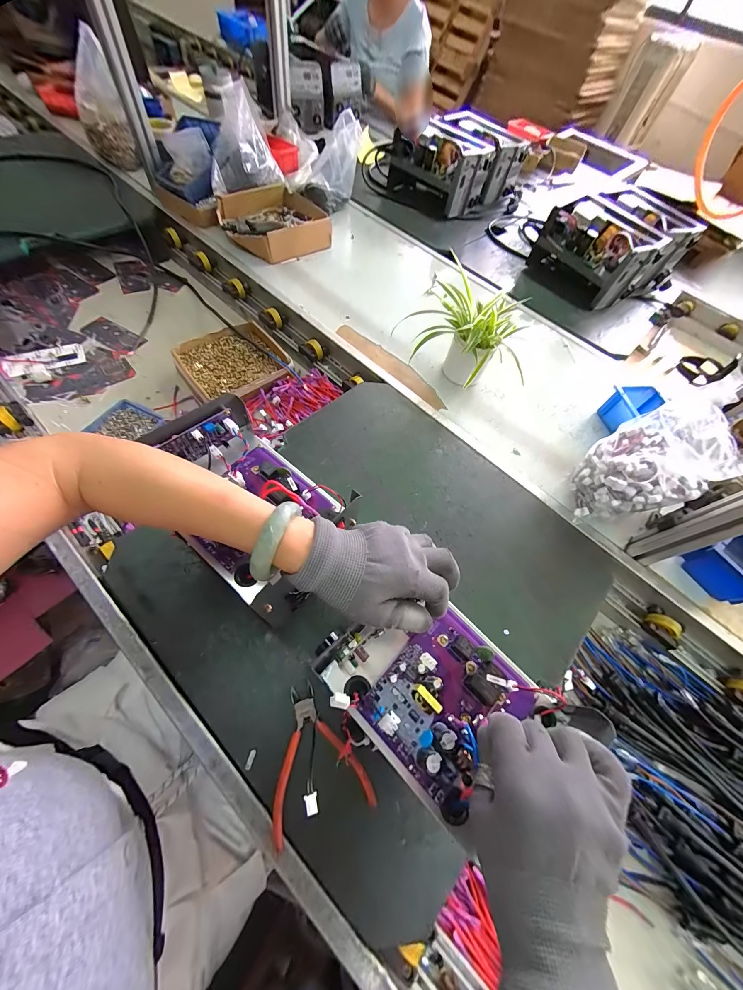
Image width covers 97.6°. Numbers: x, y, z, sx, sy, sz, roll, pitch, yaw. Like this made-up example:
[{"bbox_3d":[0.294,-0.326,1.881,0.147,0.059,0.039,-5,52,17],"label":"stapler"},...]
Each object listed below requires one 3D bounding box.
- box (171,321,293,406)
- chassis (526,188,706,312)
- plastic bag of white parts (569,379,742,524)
[{"bbox_3d":[-0.314,-0.302,0.745,0.228,0.035,0.201,-28,69,-21],"label":"box"},{"bbox_3d":[0.731,-0.744,0.962,0.405,0.150,0.315,-34,72,-23],"label":"chassis"},{"bbox_3d":[0.457,-0.052,0.550,0.147,0.199,0.154,5,60,-5],"label":"plastic bag of white parts"}]

